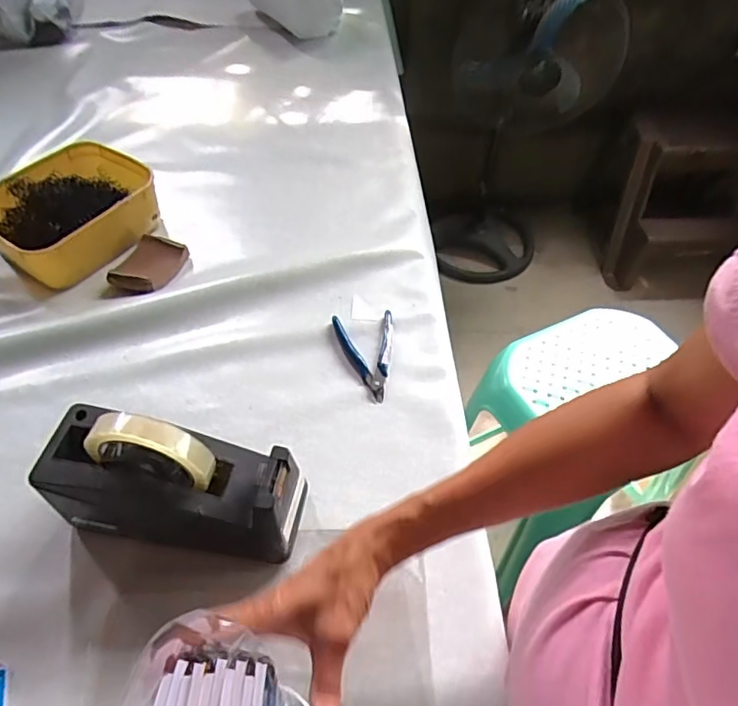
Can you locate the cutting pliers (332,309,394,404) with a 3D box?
[{"bbox_3d":[0.005,-0.001,0.620,0.069,0.014,0.116,-11,51,-10],"label":"cutting pliers"}]

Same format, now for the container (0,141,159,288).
[{"bbox_3d":[-0.387,-0.183,0.723,0.179,0.071,0.195,32,57,23],"label":"container"}]

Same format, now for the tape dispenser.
[{"bbox_3d":[-0.160,0.104,0.457,0.201,0.126,0.076,9,51,7],"label":"tape dispenser"}]

